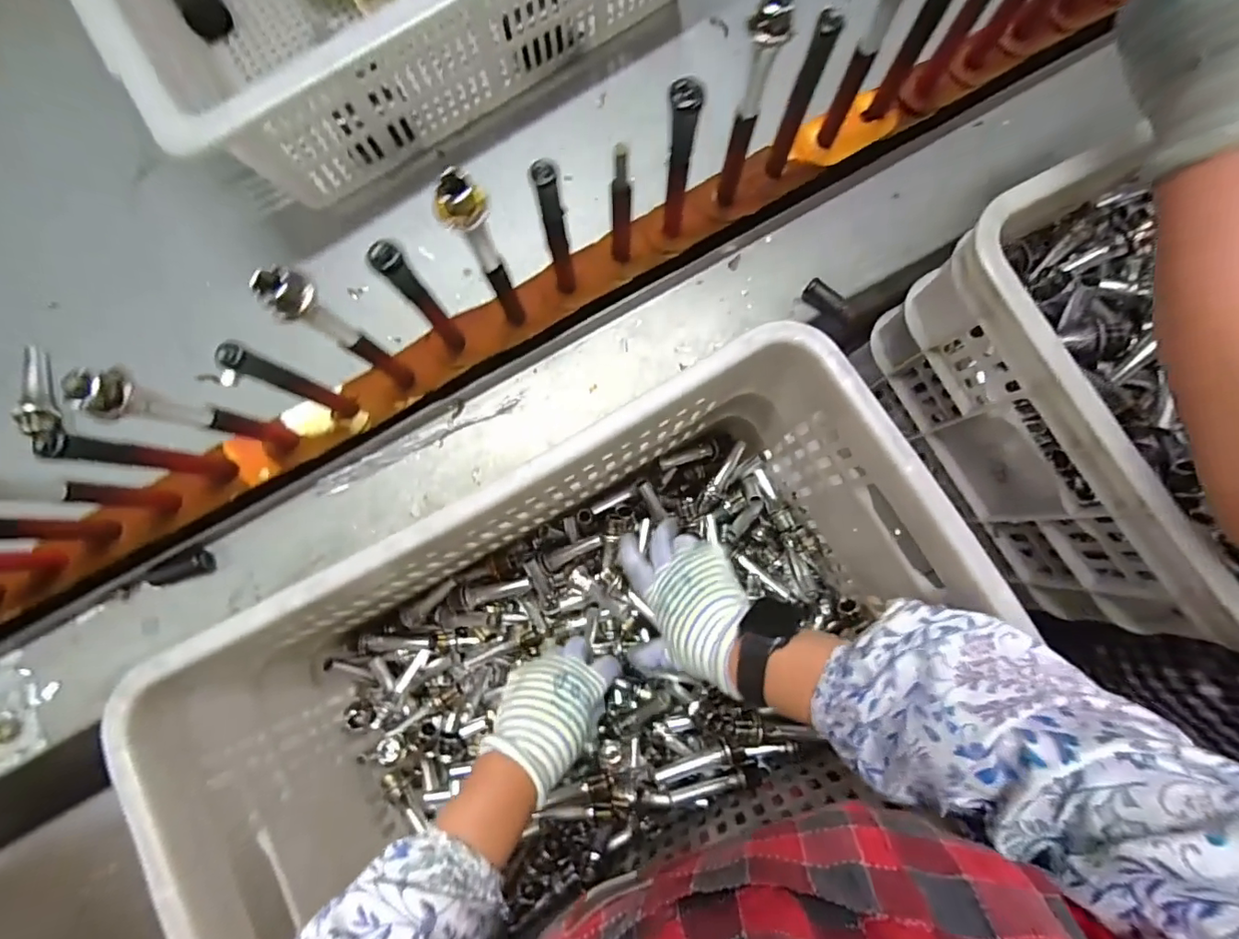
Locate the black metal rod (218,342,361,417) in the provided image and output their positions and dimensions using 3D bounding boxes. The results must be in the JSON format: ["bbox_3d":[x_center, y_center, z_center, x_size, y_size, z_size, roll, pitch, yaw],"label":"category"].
[{"bbox_3d":[-0.227,-0.058,0.382,0.016,0.144,0.015,0,82,1],"label":"black metal rod"}]

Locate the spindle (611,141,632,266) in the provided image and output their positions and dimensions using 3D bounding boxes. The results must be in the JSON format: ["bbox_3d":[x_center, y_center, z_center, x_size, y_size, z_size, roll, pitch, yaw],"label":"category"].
[{"bbox_3d":[0.001,-0.189,0.402,0.014,0.122,0.012,4,83,2],"label":"spindle"}]

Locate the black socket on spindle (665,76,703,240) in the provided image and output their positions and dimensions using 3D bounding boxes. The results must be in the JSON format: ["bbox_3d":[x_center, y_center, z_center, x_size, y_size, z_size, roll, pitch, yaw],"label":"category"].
[{"bbox_3d":[0.042,-0.216,0.396,0.018,0.144,0.017,6,83,2],"label":"black socket on spindle"}]

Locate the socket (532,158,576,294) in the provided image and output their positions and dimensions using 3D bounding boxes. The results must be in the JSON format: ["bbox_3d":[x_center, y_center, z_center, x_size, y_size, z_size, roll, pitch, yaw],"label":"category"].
[{"bbox_3d":[-0.044,-0.164,0.389,0.015,0.145,0.013,-9,82,0],"label":"socket"}]

